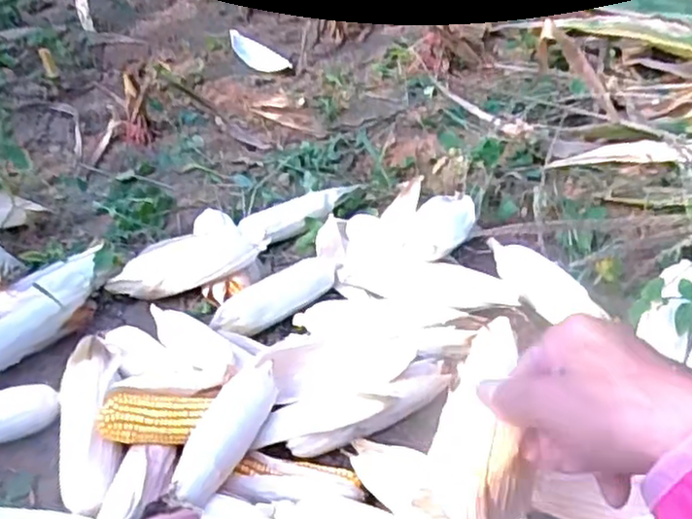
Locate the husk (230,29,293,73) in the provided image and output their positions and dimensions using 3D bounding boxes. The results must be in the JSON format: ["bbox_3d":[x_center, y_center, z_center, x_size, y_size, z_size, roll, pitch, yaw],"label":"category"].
[{"bbox_3d":[-0.211,-0.465,1.615,0.064,0.017,0.250,-29,50,-25],"label":"husk"}]

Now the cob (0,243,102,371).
[{"bbox_3d":[-0.428,0.078,0.973,0.095,0.073,0.283,24,50,25],"label":"cob"}]

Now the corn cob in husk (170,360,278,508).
[{"bbox_3d":[-0.127,0.179,0.758,0.056,0.056,0.178,20,48,22],"label":"corn cob in husk"}]

